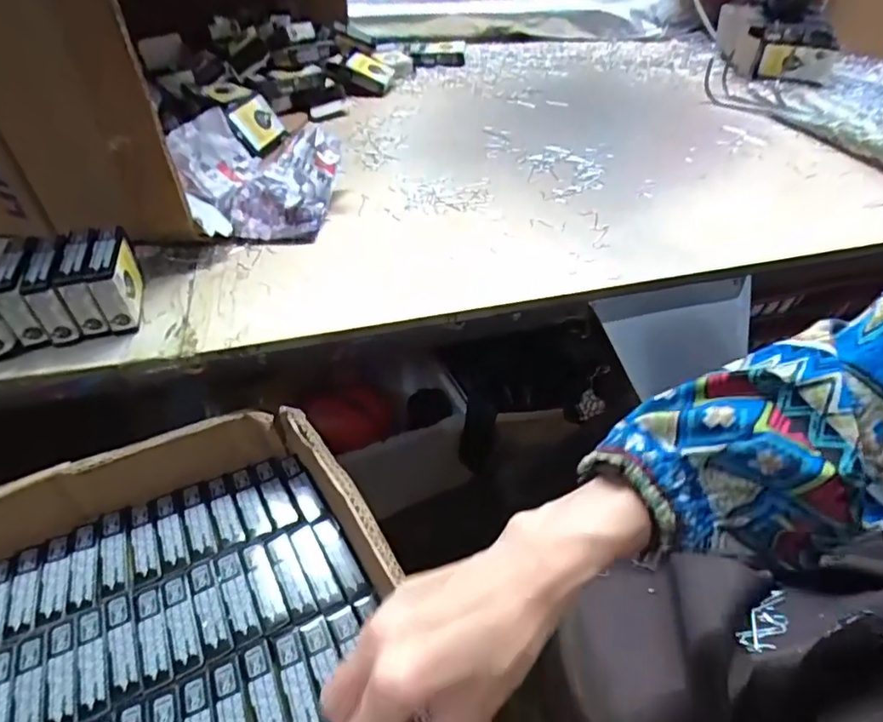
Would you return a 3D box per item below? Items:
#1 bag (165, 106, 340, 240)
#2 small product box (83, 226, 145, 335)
[{"bbox_3d":[-0.181,-0.189,0.575,0.157,0.062,0.170,-19,47,-15],"label":"bag"},{"bbox_3d":[-0.257,-0.064,0.455,0.020,0.063,0.066,-11,45,-7],"label":"small product box"}]

